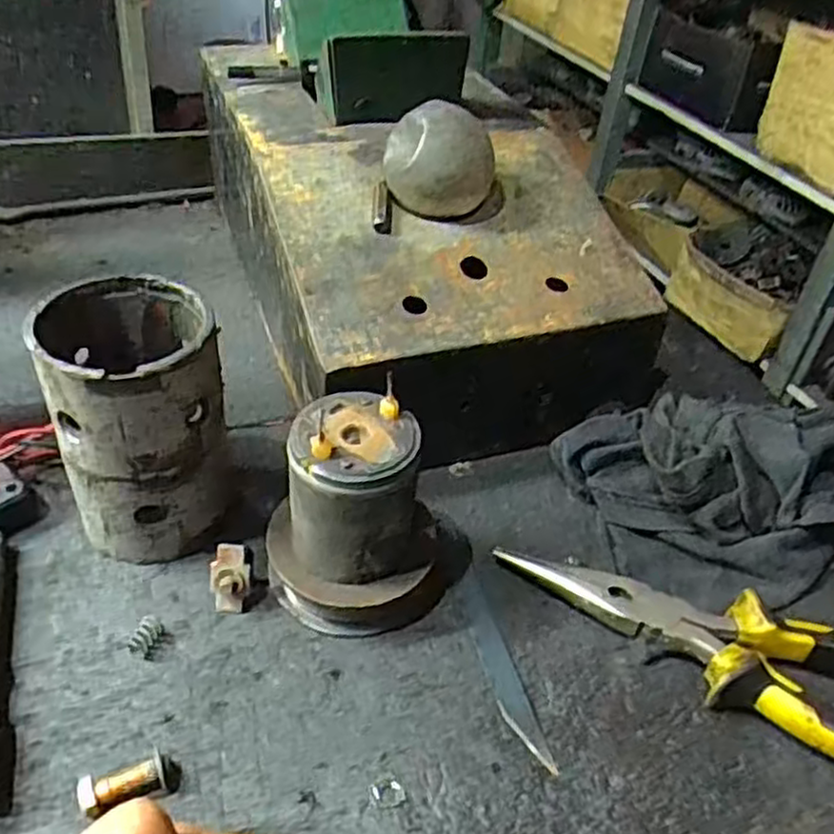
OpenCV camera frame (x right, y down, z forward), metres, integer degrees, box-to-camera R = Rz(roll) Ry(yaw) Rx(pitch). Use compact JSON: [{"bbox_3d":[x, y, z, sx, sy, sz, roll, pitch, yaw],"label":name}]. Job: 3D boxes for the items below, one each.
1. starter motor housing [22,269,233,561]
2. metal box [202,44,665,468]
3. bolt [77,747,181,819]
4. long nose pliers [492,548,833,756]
[{"bbox_3d":[-0.117,0.005,0.326,0.066,0.109,0.069,-14,43,-21],"label":"starter motor housing"},{"bbox_3d":[-0.005,-0.098,0.451,0.187,0.120,0.250,-10,42,-17],"label":"metal box"},{"bbox_3d":[-0.098,0.127,0.263,0.031,0.011,0.012,-16,44,-23],"label":"bolt"},{"bbox_3d":[0.129,0.095,0.313,0.190,0.022,0.050,21,42,19],"label":"long nose pliers"}]

